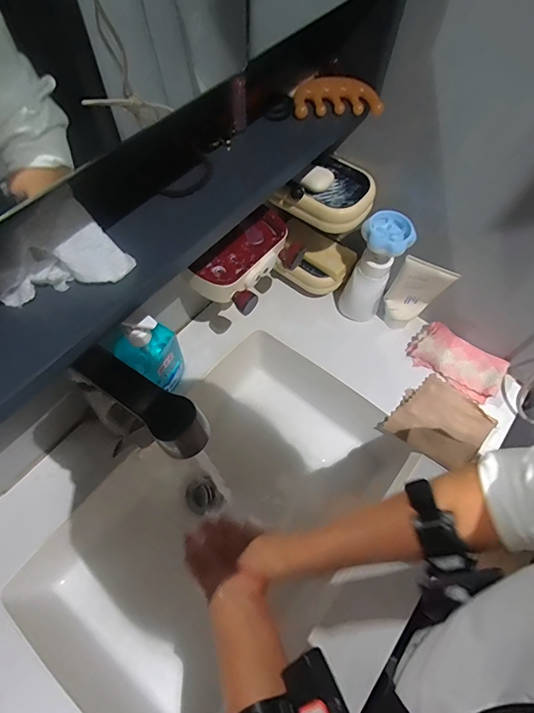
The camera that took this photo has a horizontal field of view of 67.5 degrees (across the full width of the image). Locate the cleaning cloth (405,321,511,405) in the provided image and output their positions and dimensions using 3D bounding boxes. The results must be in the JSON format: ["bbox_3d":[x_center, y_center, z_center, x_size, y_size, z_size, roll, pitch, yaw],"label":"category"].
[{"bbox_3d":[0.304,0.005,0.647,0.145,0.032,0.076,37,66,15],"label":"cleaning cloth"}]

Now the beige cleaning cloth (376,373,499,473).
[{"bbox_3d":[0.267,0.098,0.612,0.126,0.029,0.125,38,67,16],"label":"beige cleaning cloth"}]

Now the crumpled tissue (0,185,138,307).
[{"bbox_3d":[-0.162,-0.082,0.305,0.103,0.047,0.051,-15,64,-11],"label":"crumpled tissue"}]

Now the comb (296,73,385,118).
[{"bbox_3d":[0.078,-0.289,0.444,0.095,0.018,0.055,-2,62,-4],"label":"comb"}]

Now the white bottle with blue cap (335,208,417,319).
[{"bbox_3d":[0.164,-0.129,0.628,0.065,0.192,0.061,30,64,12],"label":"white bottle with blue cap"}]

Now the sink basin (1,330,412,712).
[{"bbox_3d":[-0.062,0.238,0.600,0.333,0.117,0.506,36,66,15],"label":"sink basin"}]

